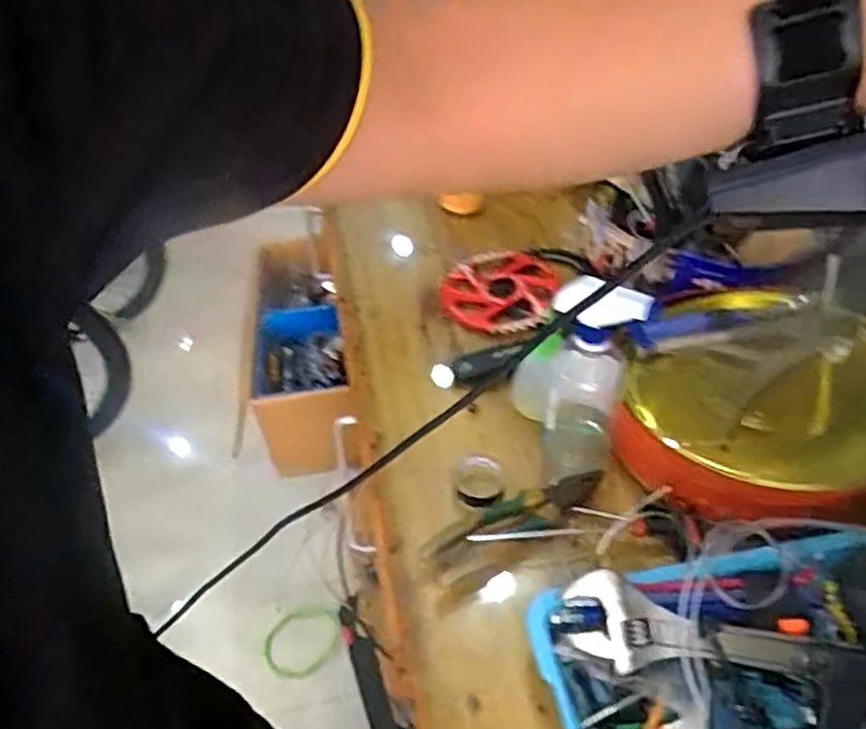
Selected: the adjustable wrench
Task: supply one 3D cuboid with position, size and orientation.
[{"bbox_3d":[0.192,0.214,0.556,0.178,0.017,0.063,19,77,5],"label":"adjustable wrench"}]

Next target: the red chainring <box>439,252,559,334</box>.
[{"bbox_3d":[0.089,-0.096,0.931,0.144,0.013,0.157,-5,43,4],"label":"red chainring"}]

